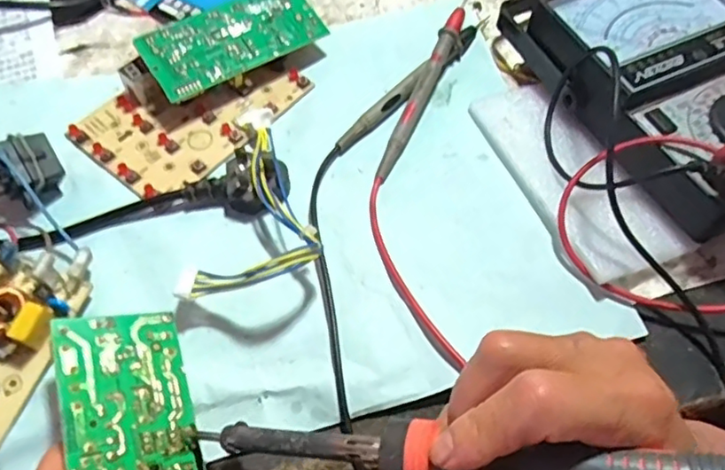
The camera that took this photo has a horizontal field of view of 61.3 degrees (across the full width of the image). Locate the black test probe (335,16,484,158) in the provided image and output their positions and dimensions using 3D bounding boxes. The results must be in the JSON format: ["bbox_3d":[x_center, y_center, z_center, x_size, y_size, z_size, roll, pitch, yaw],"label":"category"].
[{"bbox_3d":[0.035,-0.097,0.376,0.013,0.013,0.139,39,67,20],"label":"black test probe"}]

